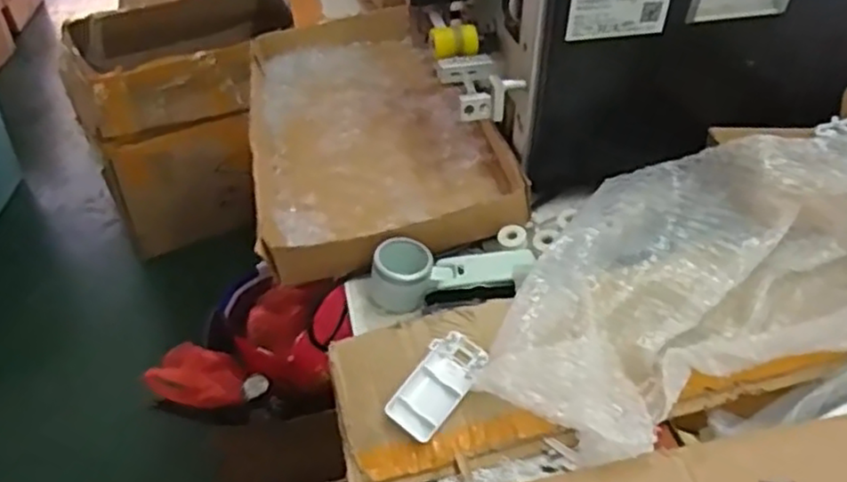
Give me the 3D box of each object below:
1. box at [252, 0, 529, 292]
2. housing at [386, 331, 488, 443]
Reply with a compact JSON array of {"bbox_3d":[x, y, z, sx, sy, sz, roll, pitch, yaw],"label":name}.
[{"bbox_3d":[-0.076,-0.159,0.918,0.288,0.071,0.528,-9,42,-9],"label":"box"},{"bbox_3d":[0.013,0.123,0.593,0.048,0.013,0.096,32,64,18],"label":"housing"}]

